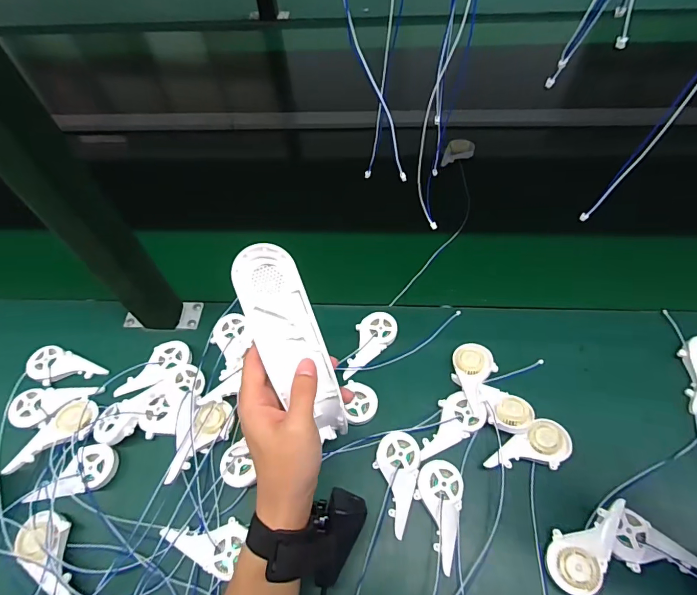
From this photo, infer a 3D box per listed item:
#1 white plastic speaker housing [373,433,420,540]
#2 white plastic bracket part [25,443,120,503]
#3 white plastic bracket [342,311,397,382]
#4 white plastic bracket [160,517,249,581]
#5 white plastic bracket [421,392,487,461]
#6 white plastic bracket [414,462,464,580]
[{"bbox_3d":[0.045,0.183,0.400,0.045,0.016,0.089,15,59,12],"label":"white plastic speaker housing"},{"bbox_3d":[-0.282,0.180,0.409,0.078,0.016,0.044,-12,57,-5],"label":"white plastic bracket part"},{"bbox_3d":[0.020,0.054,0.482,0.090,0.013,0.044,-36,62,-19],"label":"white plastic bracket"},{"bbox_3d":[-0.134,0.226,0.375,0.077,0.018,0.043,20,60,15],"label":"white plastic bracket"},{"bbox_3d":[0.107,0.135,0.429,0.085,0.014,0.044,-26,60,-13],"label":"white plastic bracket"},{"bbox_3d":[0.086,0.206,0.385,0.045,0.013,0.091,14,59,11],"label":"white plastic bracket"}]

